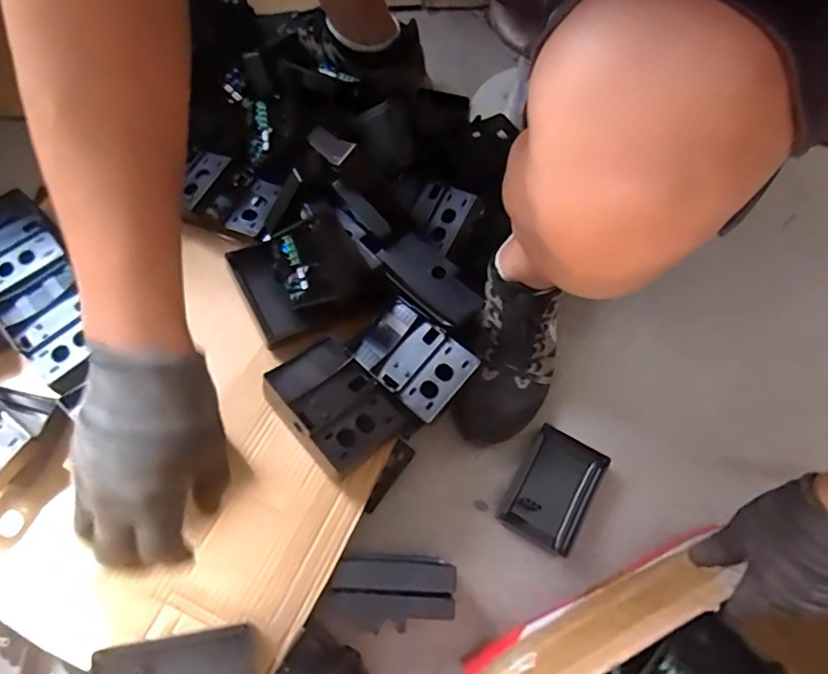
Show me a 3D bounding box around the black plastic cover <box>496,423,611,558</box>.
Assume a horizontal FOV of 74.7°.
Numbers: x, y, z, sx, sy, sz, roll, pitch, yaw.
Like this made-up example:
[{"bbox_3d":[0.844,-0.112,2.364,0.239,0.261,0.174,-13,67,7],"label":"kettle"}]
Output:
[{"bbox_3d":[0.164,0.181,0.646,0.088,0.037,0.128,29,72,11],"label":"black plastic cover"}]

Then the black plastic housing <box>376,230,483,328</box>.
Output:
[{"bbox_3d":[0.015,-0.062,0.605,0.064,0.034,0.120,-39,75,-13],"label":"black plastic housing"}]

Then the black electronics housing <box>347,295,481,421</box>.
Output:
[{"bbox_3d":[-0.003,0.021,0.583,0.123,0.025,0.084,40,74,12],"label":"black electronics housing"}]

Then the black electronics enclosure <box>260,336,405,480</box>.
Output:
[{"bbox_3d":[-0.083,0.071,0.562,0.092,0.057,0.129,-37,77,-27],"label":"black electronics enclosure"}]

